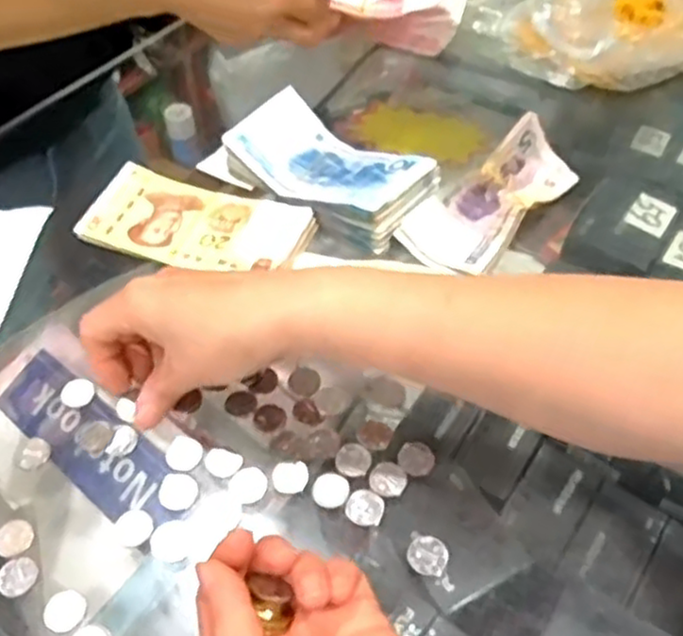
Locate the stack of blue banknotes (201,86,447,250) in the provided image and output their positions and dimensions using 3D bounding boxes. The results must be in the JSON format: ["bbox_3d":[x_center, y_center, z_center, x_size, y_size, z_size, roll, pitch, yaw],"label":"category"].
[{"bbox_3d":[-0.014,-0.106,0.506,0.155,0.033,0.071,31,57,23],"label":"stack of blue banknotes"}]

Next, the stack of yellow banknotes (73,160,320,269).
[{"bbox_3d":[-0.097,-0.063,0.487,0.147,0.011,0.070,16,52,13],"label":"stack of yellow banknotes"}]

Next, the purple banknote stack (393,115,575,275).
[{"bbox_3d":[0.100,-0.082,0.485,0.058,0.034,0.132,33,58,24],"label":"purple banknote stack"}]

